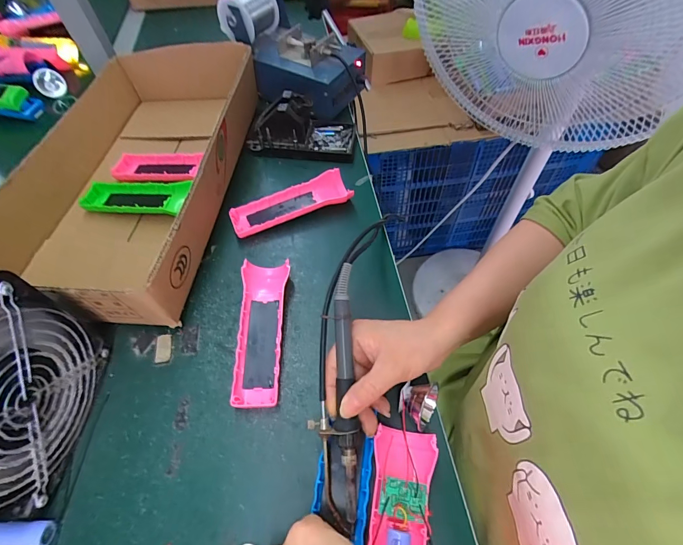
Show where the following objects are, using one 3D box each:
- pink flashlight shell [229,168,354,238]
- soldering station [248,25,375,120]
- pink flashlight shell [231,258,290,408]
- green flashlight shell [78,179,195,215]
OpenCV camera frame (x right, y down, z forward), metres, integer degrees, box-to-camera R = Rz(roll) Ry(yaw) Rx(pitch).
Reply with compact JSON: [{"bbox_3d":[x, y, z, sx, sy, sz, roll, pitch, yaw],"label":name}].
[{"bbox_3d":[-0.065,-0.087,0.453,0.153,0.030,0.048,-22,60,-15],"label":"pink flashlight shell"},{"bbox_3d":[-0.055,-0.330,0.564,0.167,0.077,0.134,37,63,21],"label":"soldering station"},{"bbox_3d":[-0.082,0.058,0.362,0.045,0.025,0.154,-1,57,-2],"label":"pink flashlight shell"},{"bbox_3d":[-0.261,-0.099,0.448,0.132,0.026,0.057,10,57,5],"label":"green flashlight shell"}]

